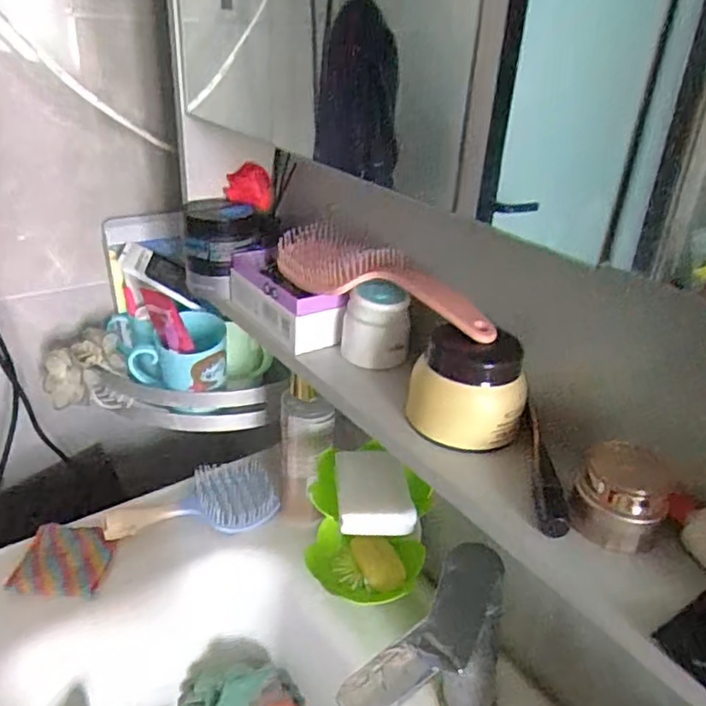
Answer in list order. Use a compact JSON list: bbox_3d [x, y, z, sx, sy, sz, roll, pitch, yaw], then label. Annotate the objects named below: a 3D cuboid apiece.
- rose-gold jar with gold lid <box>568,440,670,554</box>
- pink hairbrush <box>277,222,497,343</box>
[{"bbox_3d":[0.153,0.082,0.354,0.047,0.045,0.043,3,28,-2],"label":"rose-gold jar with gold lid"},{"bbox_3d":[0.022,-0.061,0.503,0.232,0.037,0.065,25,35,34],"label":"pink hairbrush"}]

